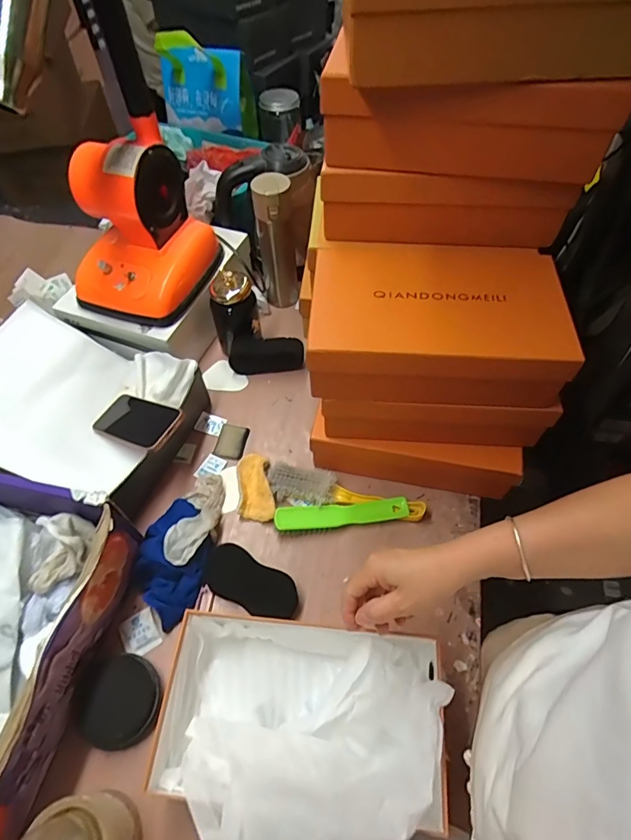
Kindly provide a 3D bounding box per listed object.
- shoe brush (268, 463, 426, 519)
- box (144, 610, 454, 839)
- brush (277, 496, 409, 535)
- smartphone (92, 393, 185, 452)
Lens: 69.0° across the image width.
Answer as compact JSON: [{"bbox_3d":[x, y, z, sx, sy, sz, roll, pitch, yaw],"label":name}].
[{"bbox_3d":[0.042,0.105,0.670,0.229,0.030,0.060,15,58,11],"label":"shoe brush"},{"bbox_3d":[-0.016,0.307,0.487,0.283,0.112,0.156,4,57,4],"label":"box"},{"bbox_3d":[0.038,0.134,0.652,0.187,0.022,0.037,-5,57,-3],"label":"brush"},{"bbox_3d":[-0.255,0.000,0.665,0.150,0.014,0.077,14,56,31],"label":"smartphone"}]

